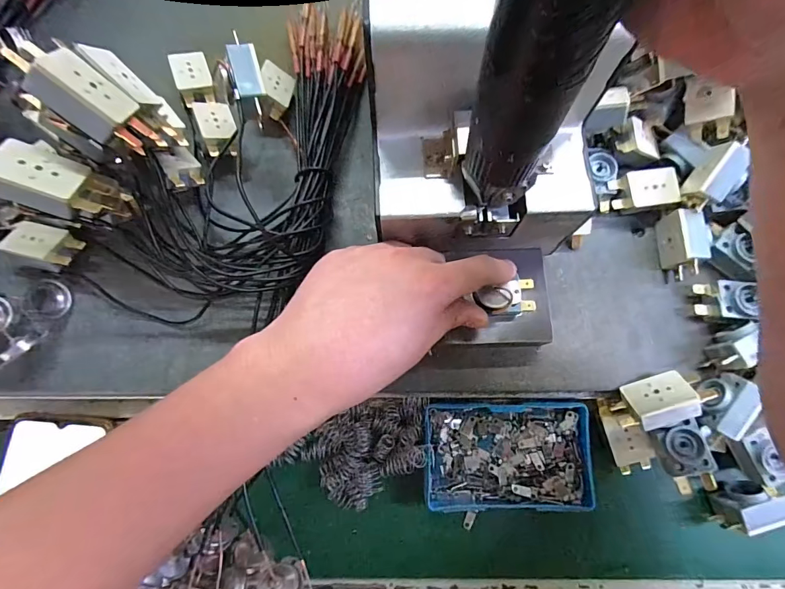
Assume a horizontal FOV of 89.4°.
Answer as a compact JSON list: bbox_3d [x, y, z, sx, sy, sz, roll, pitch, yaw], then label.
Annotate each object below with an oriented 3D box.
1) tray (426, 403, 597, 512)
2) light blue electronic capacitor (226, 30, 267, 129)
[{"bbox_3d":[0.082,0.115,0.287,0.113,0.024,0.070,0,77,0],"label":"tray"},{"bbox_3d":[-0.095,-0.140,0.261,0.022,0.013,0.059,-13,98,-34],"label":"light blue electronic capacitor"}]

